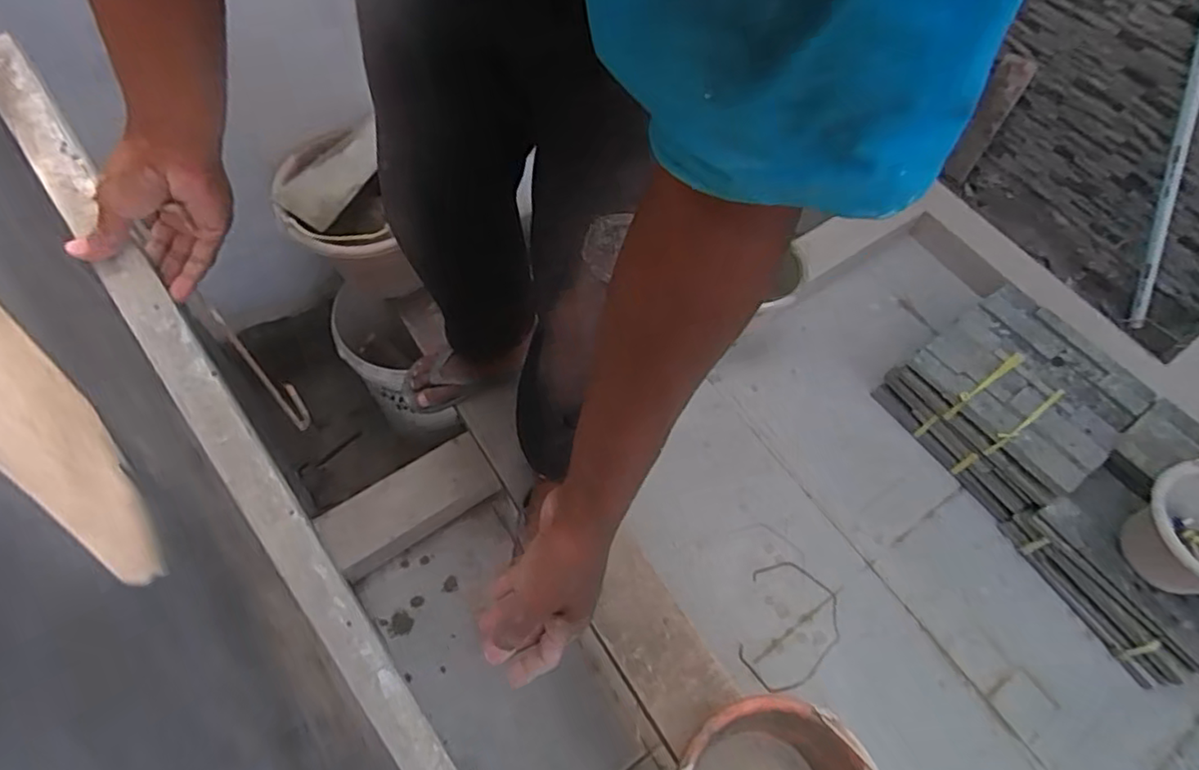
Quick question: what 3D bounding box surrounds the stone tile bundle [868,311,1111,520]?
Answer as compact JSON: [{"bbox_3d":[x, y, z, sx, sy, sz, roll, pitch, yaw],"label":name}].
[{"bbox_3d":[0.881,0.043,1.387,0.294,0.203,0.388,-32,69,-19],"label":"stone tile bundle"}]

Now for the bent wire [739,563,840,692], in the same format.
[{"bbox_3d":[0.370,0.485,1.256,0.204,0.021,0.241,34,65,13],"label":"bent wire"}]

